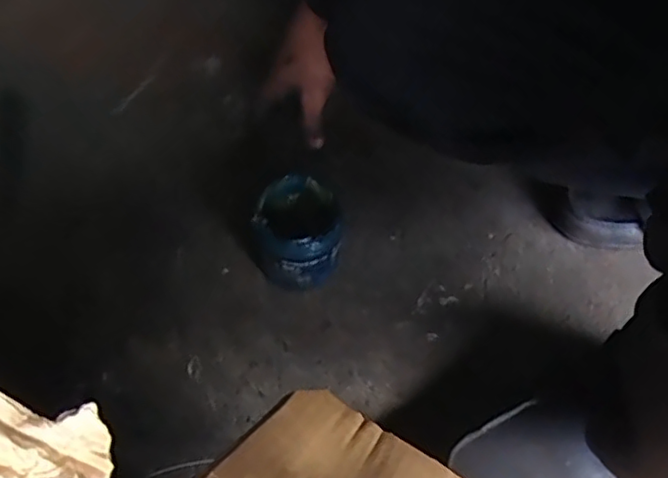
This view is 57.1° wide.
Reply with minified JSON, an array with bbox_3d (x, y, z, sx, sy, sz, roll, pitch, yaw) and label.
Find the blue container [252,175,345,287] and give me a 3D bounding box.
[{"bbox_3d":[-0.038,-0.005,0.657,0.087,0.105,0.095,2,62,-3],"label":"blue container"}]

